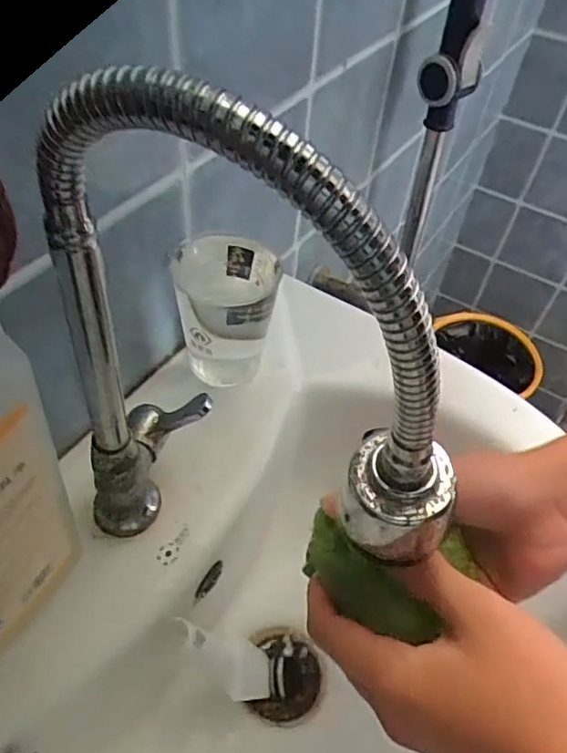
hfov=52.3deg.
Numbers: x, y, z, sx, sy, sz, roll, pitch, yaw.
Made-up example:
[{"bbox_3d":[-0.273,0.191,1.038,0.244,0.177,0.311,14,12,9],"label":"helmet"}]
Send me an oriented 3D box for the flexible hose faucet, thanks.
[{"bbox_3d":[-0.011,0.008,0.252,0.174,0.275,0.060,19,52,10],"label":"flexible hose faucet"}]

